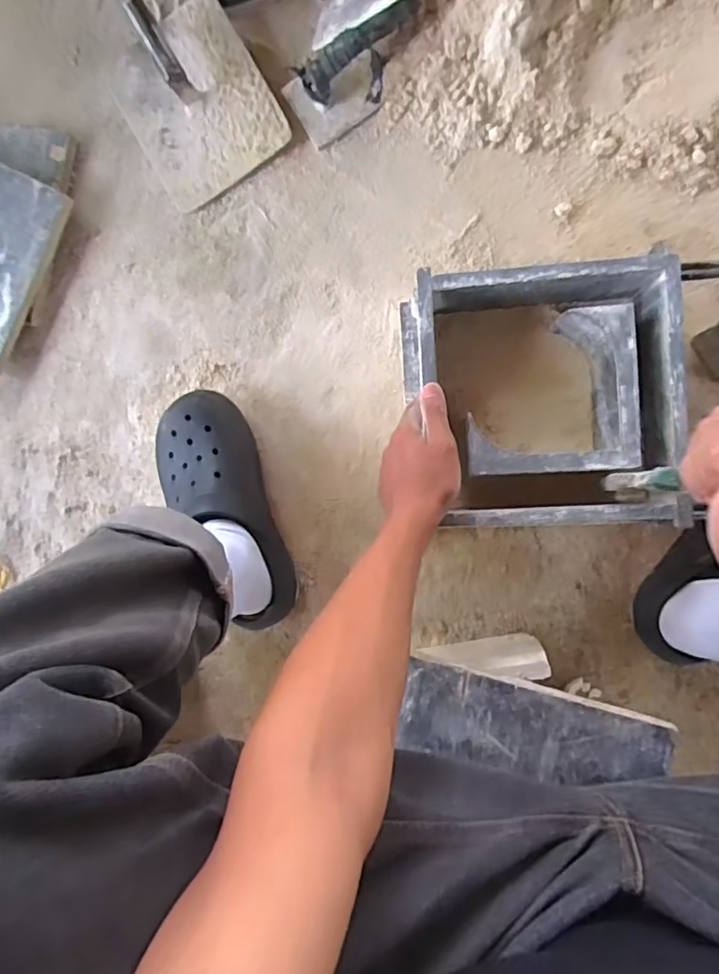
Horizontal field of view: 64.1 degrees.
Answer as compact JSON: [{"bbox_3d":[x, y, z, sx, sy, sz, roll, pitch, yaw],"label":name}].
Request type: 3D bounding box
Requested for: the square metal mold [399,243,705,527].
[{"bbox_3d":[0.162,-0.083,0.550,0.244,0.084,0.227,-1,90,8],"label":"square metal mold"}]

